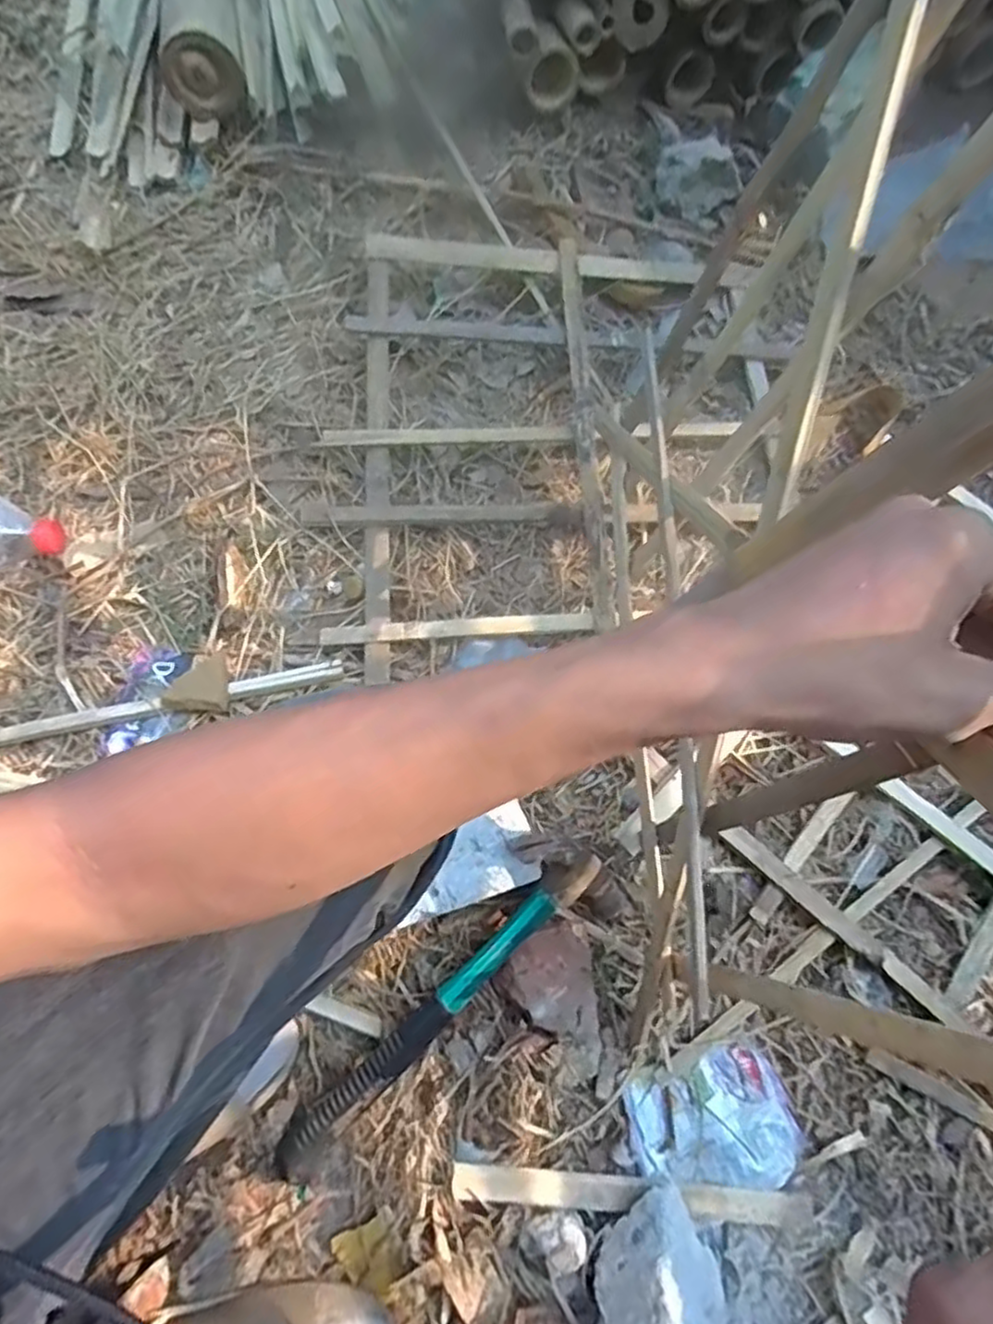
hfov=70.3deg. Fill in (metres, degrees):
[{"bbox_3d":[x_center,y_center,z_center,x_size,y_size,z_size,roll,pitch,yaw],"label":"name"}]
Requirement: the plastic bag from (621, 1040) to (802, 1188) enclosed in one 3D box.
[{"bbox_3d":[0.177,0.377,0.574,0.126,0.026,0.103,-18,73,-7],"label":"plastic bag"}]

